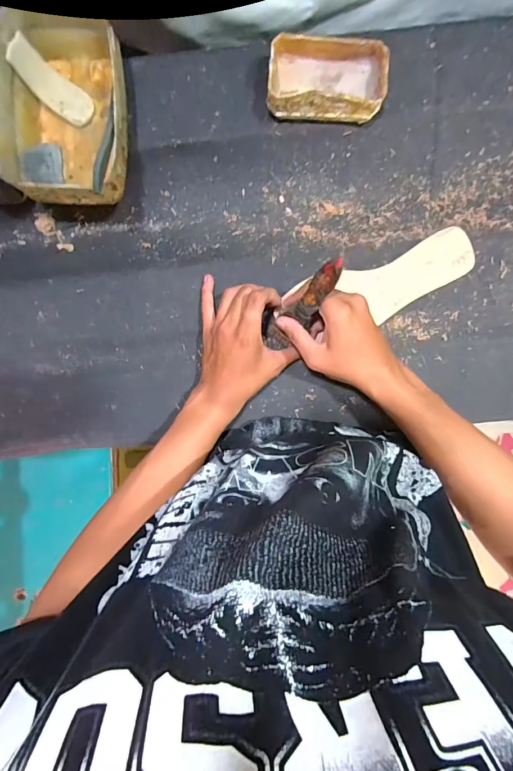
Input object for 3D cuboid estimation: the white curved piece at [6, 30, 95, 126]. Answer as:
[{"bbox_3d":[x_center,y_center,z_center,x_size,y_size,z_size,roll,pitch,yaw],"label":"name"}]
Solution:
[{"bbox_3d":[-0.228,-0.336,0.433,0.090,0.019,0.037,37,94,-29],"label":"white curved piece"}]

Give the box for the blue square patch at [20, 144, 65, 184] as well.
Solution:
[{"bbox_3d":[-0.246,-0.254,0.443,0.048,0.004,0.046,-16,96,-40],"label":"blue square patch"}]

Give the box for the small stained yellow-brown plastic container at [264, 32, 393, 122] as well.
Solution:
[{"bbox_3d":[0.078,-0.337,0.431,0.124,0.043,0.071,3,94,0],"label":"small stained yellow-brown plastic container"}]

